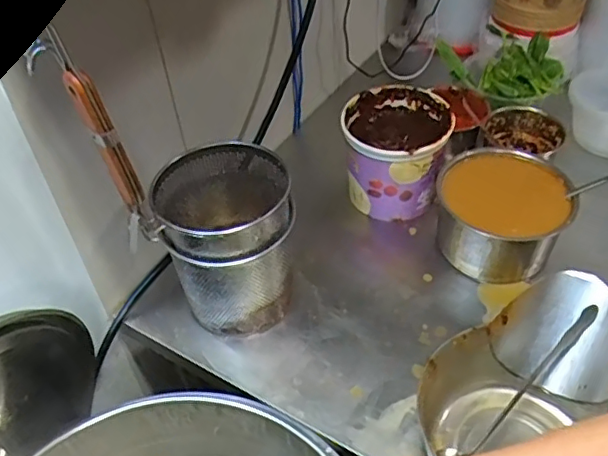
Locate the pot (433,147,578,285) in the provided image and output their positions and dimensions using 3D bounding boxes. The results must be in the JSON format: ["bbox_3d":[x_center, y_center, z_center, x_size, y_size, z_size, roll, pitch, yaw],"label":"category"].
[{"bbox_3d":[0.264,-0.012,0.779,0.163,0.113,0.173,8,47,12],"label":"pot"}]

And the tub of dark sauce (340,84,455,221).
[{"bbox_3d":[0.133,-0.113,0.848,0.148,0.131,0.160,-2,45,2],"label":"tub of dark sauce"}]

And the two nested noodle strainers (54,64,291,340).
[{"bbox_3d":[-0.100,-0.036,0.660,0.170,0.354,0.161,-6,45,-1],"label":"two nested noodle strainers"}]

